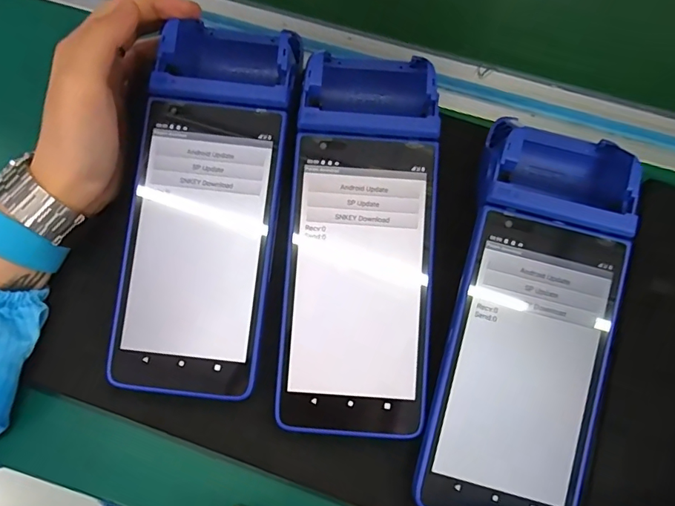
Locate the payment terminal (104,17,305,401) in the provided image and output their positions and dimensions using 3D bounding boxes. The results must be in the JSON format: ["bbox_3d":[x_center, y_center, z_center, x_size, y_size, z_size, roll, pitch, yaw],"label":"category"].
[{"bbox_3d":[-0.075,-0.033,0.280,0.086,0.053,0.221,6,80,1],"label":"payment terminal"}]

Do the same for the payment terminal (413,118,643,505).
[{"bbox_3d":[0.105,0.030,0.254,0.082,0.043,0.221,14,76,3],"label":"payment terminal"}]

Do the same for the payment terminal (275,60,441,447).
[{"bbox_3d":[0.014,-0.016,0.266,0.081,0.044,0.224,5,75,1],"label":"payment terminal"}]

